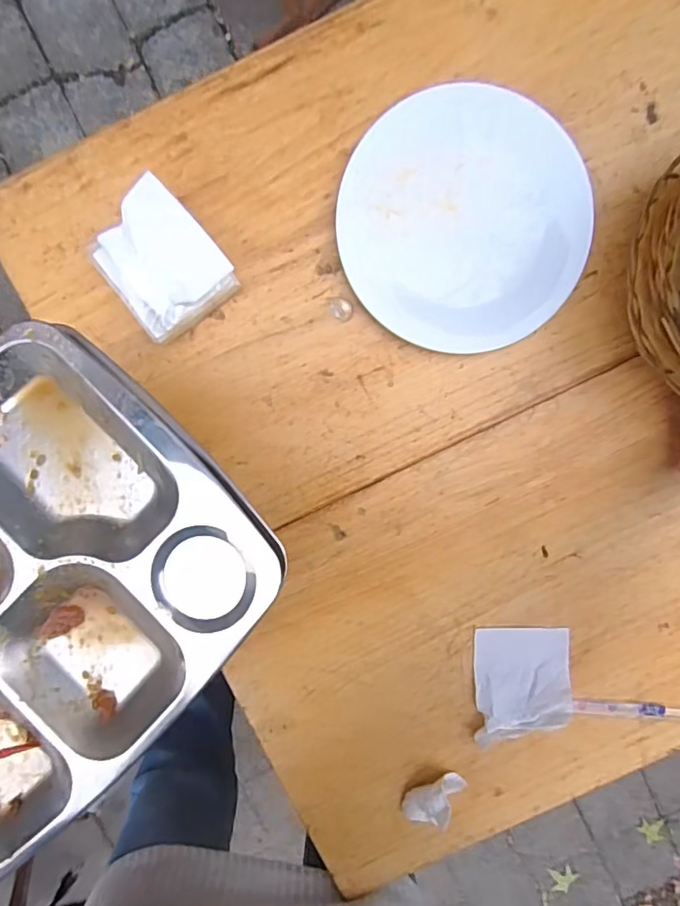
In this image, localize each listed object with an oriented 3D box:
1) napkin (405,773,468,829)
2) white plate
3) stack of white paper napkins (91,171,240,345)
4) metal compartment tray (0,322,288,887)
[{"bbox_3d":[0.092,0.343,0.521,0.064,0.038,0.034,-36,91,2],"label":"napkin"},{"bbox_3d":[0.111,-0.206,0.469,0.212,0.016,0.217,0,97,-3],"label":"white plate"},{"bbox_3d":[-0.146,-0.156,0.442,0.092,0.061,0.096,-37,96,3],"label":"stack of white paper napkins"},{"bbox_3d":[-0.235,0.113,0.350,0.354,0.026,0.256,-45,87,4],"label":"metal compartment tray"}]

